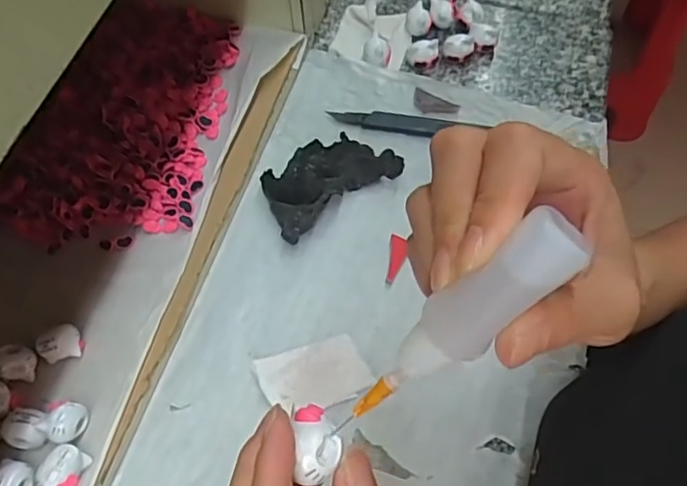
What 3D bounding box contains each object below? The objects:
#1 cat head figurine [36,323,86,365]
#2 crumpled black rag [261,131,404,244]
[{"bbox_3d":[-0.174,0.059,0.362,0.024,0.018,0.024,-4,63,-3],"label":"cat head figurine"},{"bbox_3d":[-0.014,-0.049,0.430,0.098,0.019,0.061,-34,68,-17],"label":"crumpled black rag"}]

